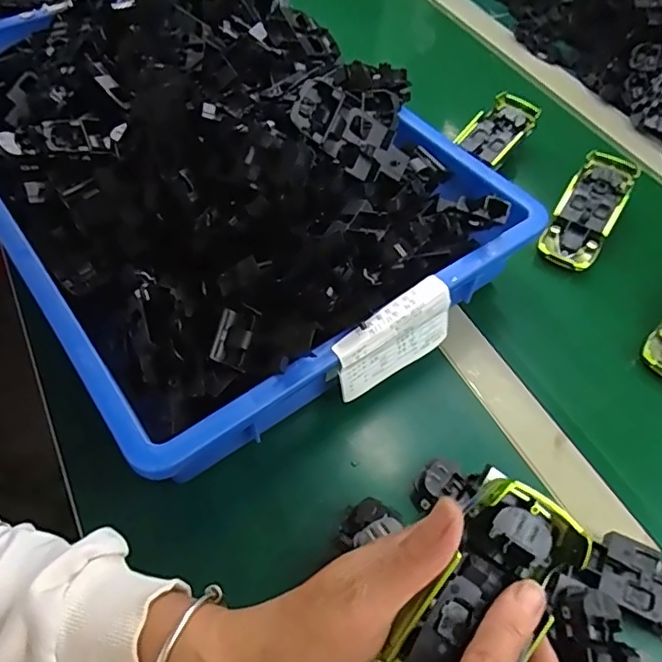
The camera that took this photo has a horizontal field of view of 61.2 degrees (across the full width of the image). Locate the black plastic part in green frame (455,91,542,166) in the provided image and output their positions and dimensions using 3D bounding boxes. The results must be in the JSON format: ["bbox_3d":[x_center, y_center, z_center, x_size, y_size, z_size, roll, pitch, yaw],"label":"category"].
[{"bbox_3d":[0.183,-0.221,0.607,0.055,0.025,0.089,39,62,21],"label":"black plastic part in green frame"}]

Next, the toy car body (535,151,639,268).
[{"bbox_3d":[0.254,-0.121,0.551,0.054,0.023,0.138,29,75,16],"label":"toy car body"}]

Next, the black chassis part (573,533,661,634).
[{"bbox_3d":[0.202,0.165,0.352,0.088,0.025,0.044,27,58,14],"label":"black chassis part"}]

